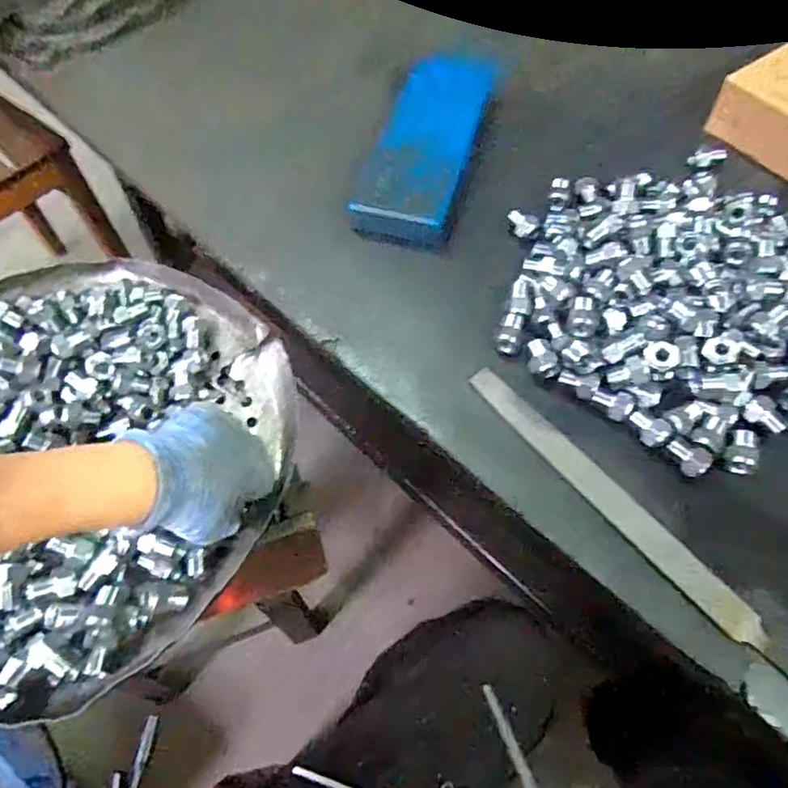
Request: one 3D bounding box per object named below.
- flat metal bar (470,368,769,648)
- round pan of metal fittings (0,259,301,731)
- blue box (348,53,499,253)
[{"bbox_3d":[0.151,0.071,0.439,0.023,0.008,0.256,-35,66,-19],"label":"flat metal bar"},{"bbox_3d":[-0.260,0.038,0.495,0.352,0.064,0.374,-1,60,2],"label":"round pan of metal fittings"},{"bbox_3d":[0.033,-0.250,0.603,0.088,0.033,0.249,14,60,8],"label":"blue box"}]

